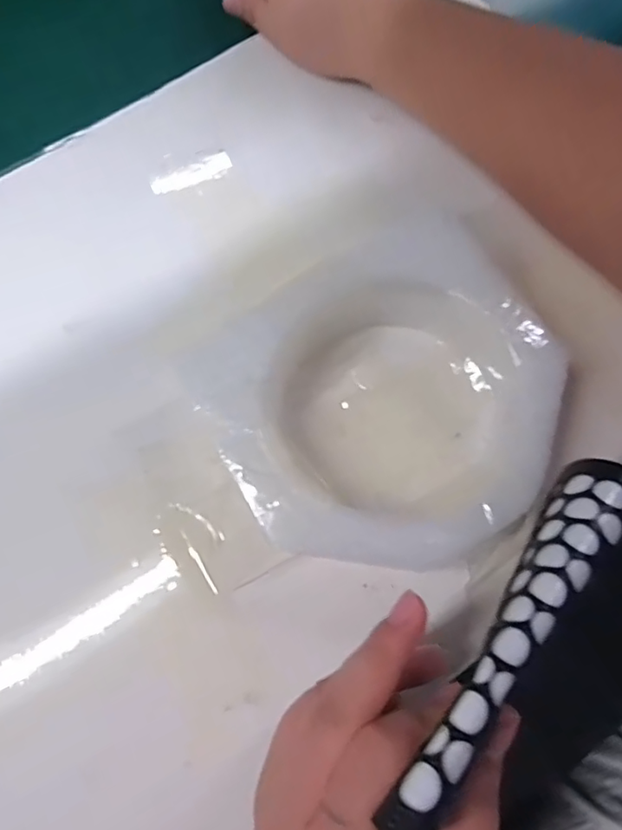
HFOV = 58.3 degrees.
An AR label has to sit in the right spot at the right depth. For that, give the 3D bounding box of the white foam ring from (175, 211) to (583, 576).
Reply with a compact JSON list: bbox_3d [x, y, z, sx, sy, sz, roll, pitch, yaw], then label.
[{"bbox_3d":[0.035,-0.007,0.245,0.145,0.048,0.138,-35,73,-6],"label":"white foam ring"}]

